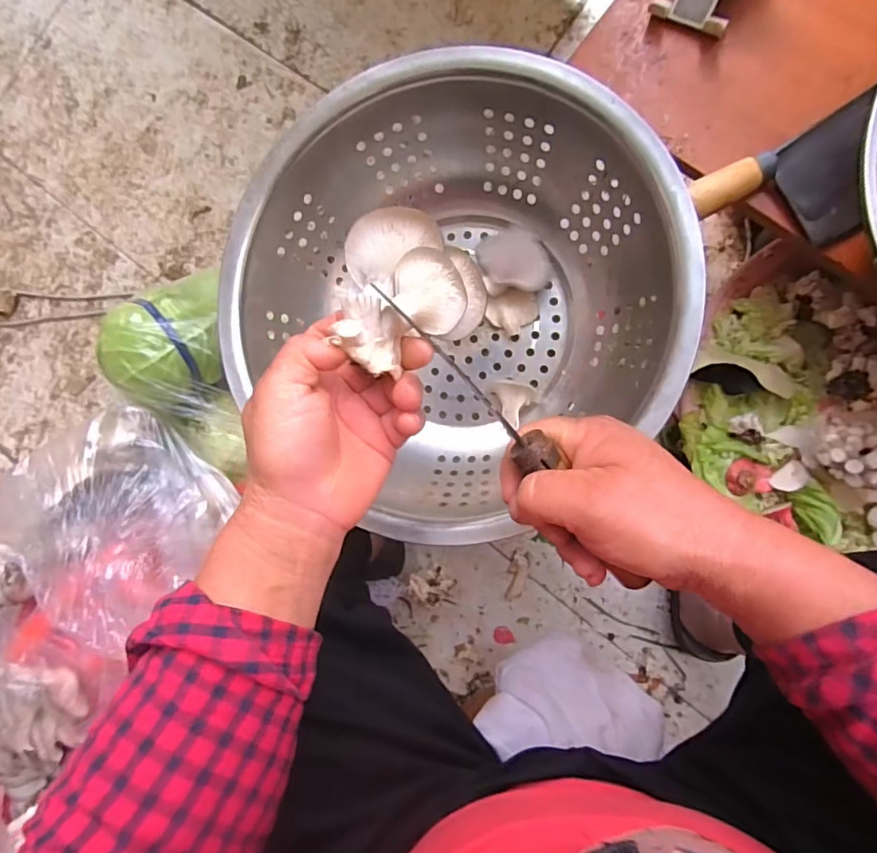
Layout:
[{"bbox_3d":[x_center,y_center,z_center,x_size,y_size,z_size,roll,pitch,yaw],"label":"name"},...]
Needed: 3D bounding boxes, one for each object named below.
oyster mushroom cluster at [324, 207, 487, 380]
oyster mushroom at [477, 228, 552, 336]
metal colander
[{"bbox_3d":[-0.023,-0.083,0.286,0.078,0.049,0.083,-34,84,7],"label":"oyster mushroom cluster"},{"bbox_3d":[0.071,-0.136,0.477,0.060,0.036,0.093,-9,86,10],"label":"oyster mushroom"},{"bbox_3d":[0.016,-0.110,0.442,0.320,0.133,0.339,0,88,10],"label":"metal colander"}]

